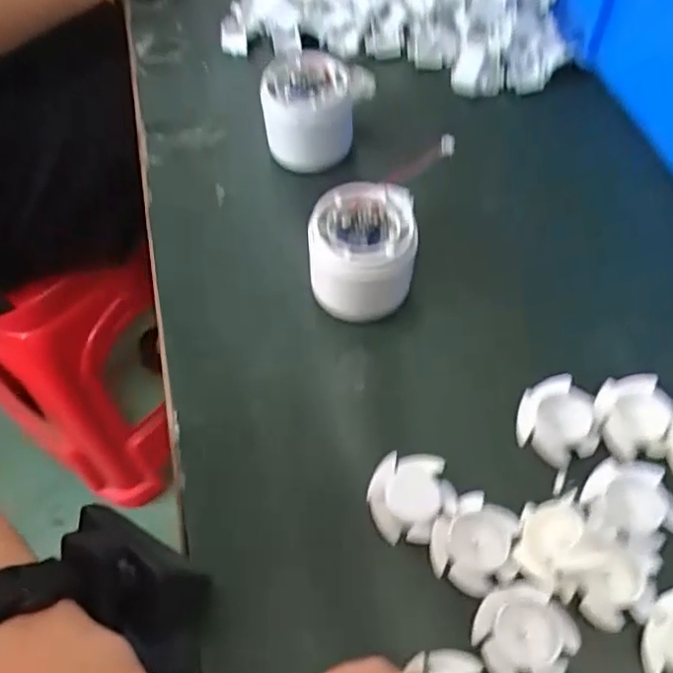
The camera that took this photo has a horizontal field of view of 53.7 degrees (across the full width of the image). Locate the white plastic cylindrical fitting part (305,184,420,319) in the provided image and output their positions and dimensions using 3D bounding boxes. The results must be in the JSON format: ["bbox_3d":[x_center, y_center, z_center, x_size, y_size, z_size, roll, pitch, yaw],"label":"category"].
[{"bbox_3d":[0.017,-0.043,0.380,0.055,0.068,0.058,-2,58,3],"label":"white plastic cylindrical fitting part"}]

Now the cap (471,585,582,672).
[{"bbox_3d":[0.081,0.129,0.286,0.040,0.010,0.040,-2,58,3],"label":"cap"}]

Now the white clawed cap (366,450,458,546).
[{"bbox_3d":[0.036,0.078,0.321,0.039,0.017,0.040,-2,58,3],"label":"white clawed cap"}]

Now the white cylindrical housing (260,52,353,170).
[{"bbox_3d":[-0.021,-0.155,0.452,0.064,0.059,0.066,-2,58,3],"label":"white cylindrical housing"}]

